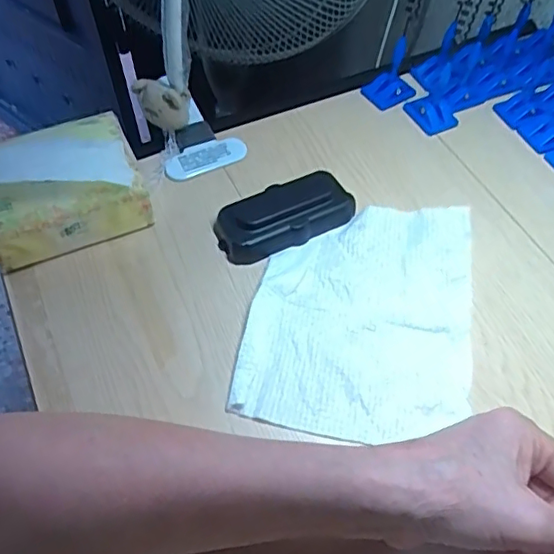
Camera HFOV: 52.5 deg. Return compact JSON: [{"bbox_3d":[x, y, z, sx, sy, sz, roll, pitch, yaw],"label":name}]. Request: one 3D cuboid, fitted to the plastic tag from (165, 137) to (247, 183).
[{"bbox_3d":[-0.062,-0.103,0.489,0.071,0.004,0.026,-24,85,-8],"label":"plastic tag"}]

